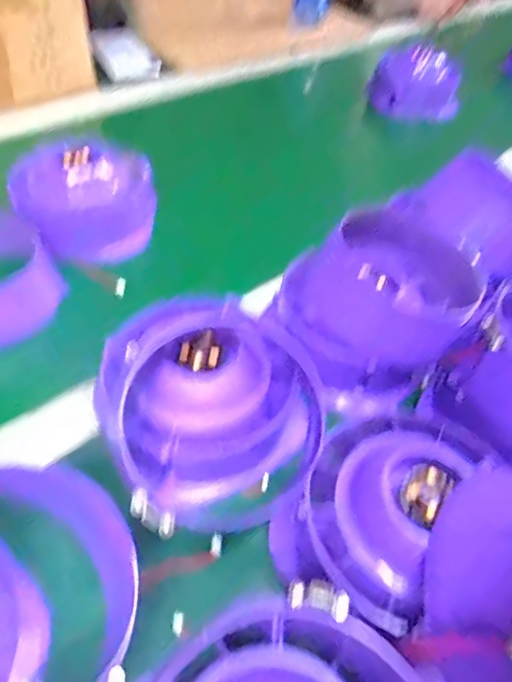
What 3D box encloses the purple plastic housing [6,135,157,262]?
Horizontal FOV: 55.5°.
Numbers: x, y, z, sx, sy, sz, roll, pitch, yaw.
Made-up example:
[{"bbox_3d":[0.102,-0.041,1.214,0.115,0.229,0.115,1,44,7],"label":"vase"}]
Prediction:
[{"bbox_3d":[-0.166,-0.141,0.475,0.134,0.069,0.111,-8,51,-13],"label":"purple plastic housing"}]

